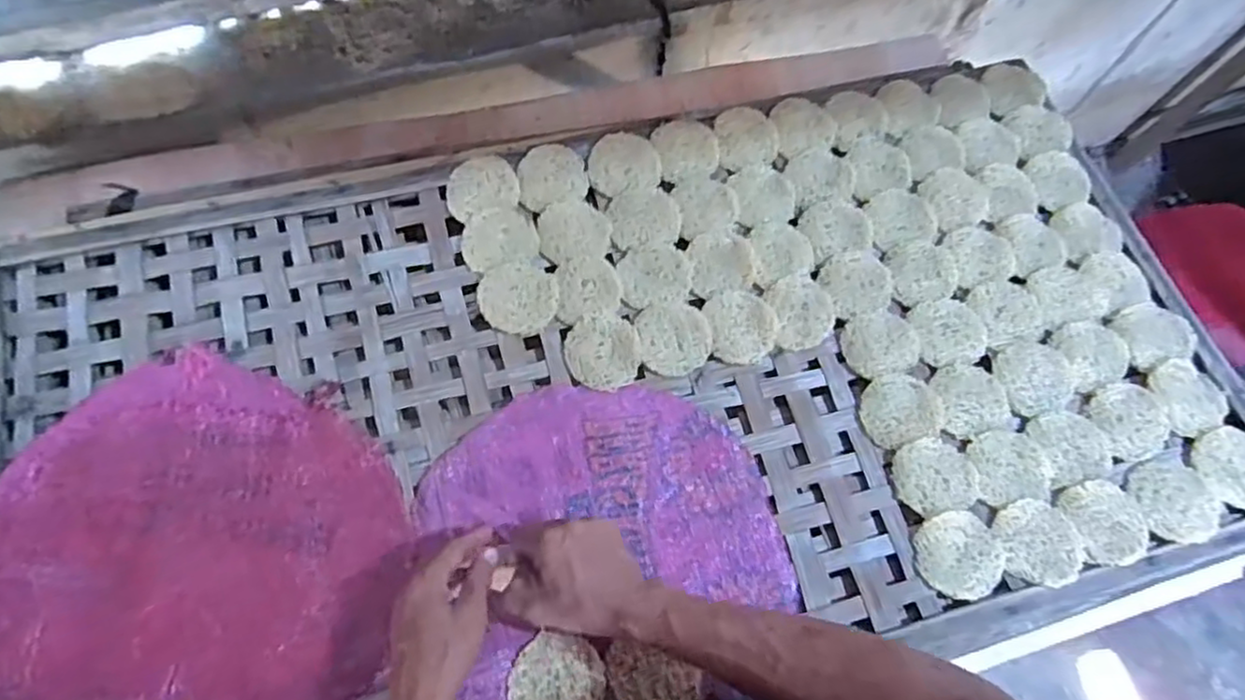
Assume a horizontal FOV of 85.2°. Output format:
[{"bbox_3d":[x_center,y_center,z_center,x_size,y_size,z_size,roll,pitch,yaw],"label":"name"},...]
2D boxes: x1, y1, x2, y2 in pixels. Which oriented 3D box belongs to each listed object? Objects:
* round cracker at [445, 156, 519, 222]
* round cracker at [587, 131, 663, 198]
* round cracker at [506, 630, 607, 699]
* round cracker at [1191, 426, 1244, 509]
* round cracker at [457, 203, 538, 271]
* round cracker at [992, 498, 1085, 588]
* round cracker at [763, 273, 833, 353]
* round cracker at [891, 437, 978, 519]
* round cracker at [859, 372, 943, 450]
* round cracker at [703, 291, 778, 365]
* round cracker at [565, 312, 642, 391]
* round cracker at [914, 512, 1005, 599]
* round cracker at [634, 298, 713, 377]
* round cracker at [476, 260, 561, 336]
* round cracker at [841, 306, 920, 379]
[{"bbox_3d":[-0.154,-0.179,0.741,0.078,0.013,0.066,-22,72,-12],"label":"round cracker"},{"bbox_3d":[0.001,-0.212,0.764,0.080,0.009,0.073,1,69,-4],"label":"round cracker"},{"bbox_3d":[-0.055,0.281,0.566,0.079,0.012,0.075,1,69,-4],"label":"round cracker"},{"bbox_3d":[0.602,0.114,0.661,0.067,0.016,0.078,-23,72,-12],"label":"round cracker"},{"bbox_3d":[-0.132,-0.121,0.726,0.080,0.012,0.063,-16,80,-14],"label":"round cracker"},{"bbox_3d":[0.390,0.179,0.632,0.071,0.007,0.078,1,69,-4],"label":"round cracker"},{"bbox_3d":[0.190,-0.041,0.725,0.068,0.015,0.080,-12,71,-9],"label":"round cracker"},{"bbox_3d":[0.305,0.124,0.663,0.079,0.016,0.072,1,69,-4],"label":"round cracker"},{"bbox_3d":[0.281,0.061,0.689,0.080,0.015,0.070,-15,71,-9],"label":"round cracker"},{"bbox_3d":[0.126,-0.024,0.712,0.072,0.019,0.078,1,69,-4],"label":"round cracker"},{"bbox_3d":[-0.019,0.001,0.692,0.073,0.009,0.077,1,69,-4],"label":"round cracker"},{"bbox_3d":[0.314,0.190,0.627,0.078,0.006,0.074,1,69,-4],"label":"round cracker"},{"bbox_3d":[0.052,-0.014,0.702,0.076,0.014,0.079,1,69,-4],"label":"round cracker"},{"bbox_3d":[-0.108,-0.056,0.709,0.082,0.013,0.081,1,69,-4],"label":"round cracker"},{"bbox_3d":[0.272,-0.007,0.715,0.080,0.017,0.073,1,69,-4],"label":"round cracker"}]

